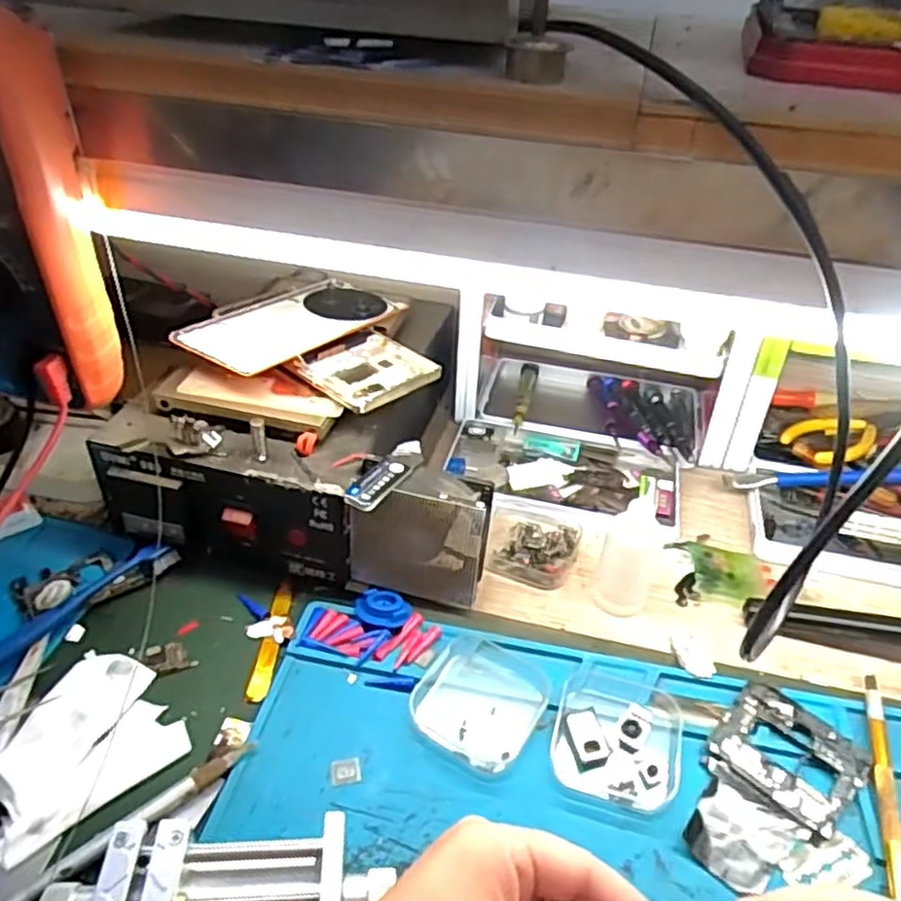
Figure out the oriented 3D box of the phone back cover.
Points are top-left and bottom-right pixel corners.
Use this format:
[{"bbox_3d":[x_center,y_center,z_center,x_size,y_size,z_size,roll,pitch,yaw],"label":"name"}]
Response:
[{"bbox_3d":[-0.110,-0.089,0.494,0.078,0.008,0.167,25,35,25],"label":"phone back cover"}]

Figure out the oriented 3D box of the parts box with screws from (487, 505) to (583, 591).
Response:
[{"bbox_3d":[0.056,0.063,0.498,0.062,0.022,0.058,13,39,14],"label":"parts box with screws"}]

